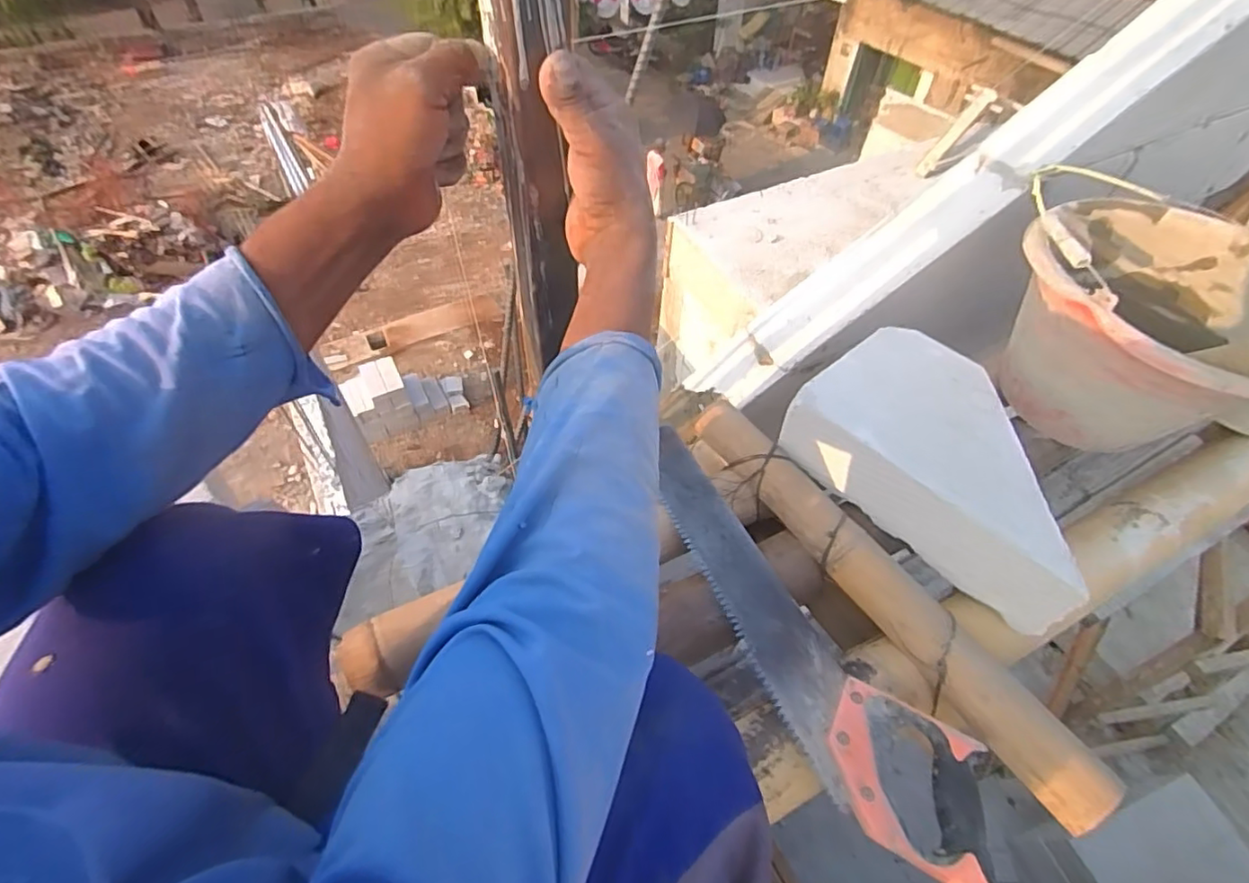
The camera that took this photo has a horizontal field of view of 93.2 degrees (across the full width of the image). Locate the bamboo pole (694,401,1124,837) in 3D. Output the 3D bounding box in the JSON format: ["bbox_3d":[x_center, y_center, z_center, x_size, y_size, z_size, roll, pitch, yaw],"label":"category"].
[{"bbox_3d":[0.243,0.129,0.598,0.068,0.051,0.498,-27,60,-20],"label":"bamboo pole"}]

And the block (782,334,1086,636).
[{"bbox_3d":[0.352,0.021,0.634,0.181,0.098,0.306,-33,62,-23],"label":"block"}]

